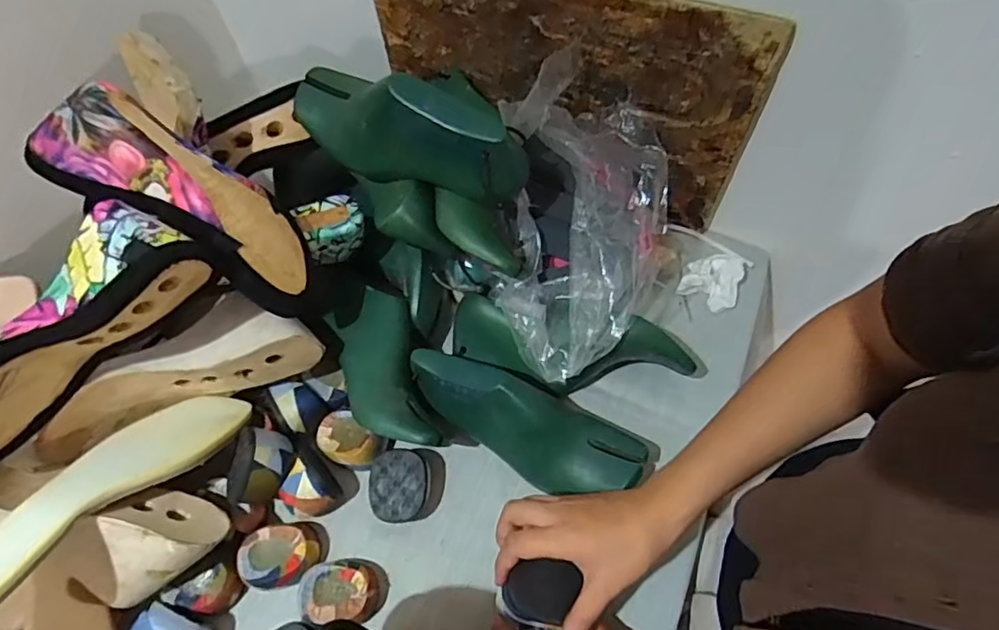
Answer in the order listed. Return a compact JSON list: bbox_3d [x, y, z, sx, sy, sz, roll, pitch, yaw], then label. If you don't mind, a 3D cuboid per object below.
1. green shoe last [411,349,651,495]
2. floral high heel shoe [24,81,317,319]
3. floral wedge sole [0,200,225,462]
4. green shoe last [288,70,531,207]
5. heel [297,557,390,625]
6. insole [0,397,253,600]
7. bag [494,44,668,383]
[{"bbox_3d":[0.020,0.095,0.515,0.215,0.065,0.076,26,65,2],"label":"green shoe last"},{"bbox_3d":[-0.236,-0.088,0.449,0.224,0.058,0.079,37,66,-13],"label":"floral high heel shoe"},{"bbox_3d":[-0.318,0.010,0.425,0.236,0.081,0.087,-42,65,5],"label":"floral wedge sole"},{"bbox_3d":[-0.087,-0.171,0.509,0.242,0.103,0.076,29,67,17],"label":"green shoe last"},{"bbox_3d":[-0.131,0.231,0.485,0.063,0.040,0.050,-2,61,2],"label":"heel"},{"bbox_3d":[-0.302,0.129,0.437,0.072,0.011,0.242,25,36,16],"label":"insole"},{"bbox_3d":[0.073,-0.092,0.518,0.145,0.151,0.257,4,62,6],"label":"bag"}]

